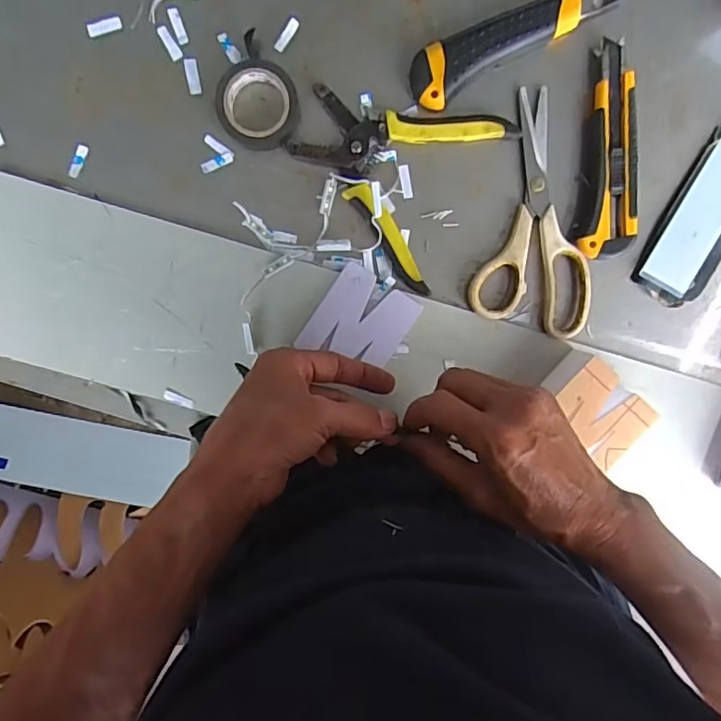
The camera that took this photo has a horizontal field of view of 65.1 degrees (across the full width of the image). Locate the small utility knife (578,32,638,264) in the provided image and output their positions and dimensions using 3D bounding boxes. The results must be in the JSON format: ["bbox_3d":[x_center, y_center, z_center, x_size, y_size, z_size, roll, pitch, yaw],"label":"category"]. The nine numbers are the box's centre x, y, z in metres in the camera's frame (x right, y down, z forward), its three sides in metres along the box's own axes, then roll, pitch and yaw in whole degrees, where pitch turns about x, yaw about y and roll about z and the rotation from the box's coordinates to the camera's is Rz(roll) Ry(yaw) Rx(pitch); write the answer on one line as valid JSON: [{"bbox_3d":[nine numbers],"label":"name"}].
[{"bbox_3d":[0.191,-0.160,0.433,0.040,0.018,0.154,0,96,-2],"label":"small utility knife"}]

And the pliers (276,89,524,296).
[{"bbox_3d":[0.023,-0.152,0.429,0.147,0.020,0.139,32,95,-5],"label":"pliers"}]

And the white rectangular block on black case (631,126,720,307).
[{"bbox_3d":[0.275,-0.113,0.446,0.063,0.017,0.144,25,95,-4],"label":"white rectangular block on black case"}]

